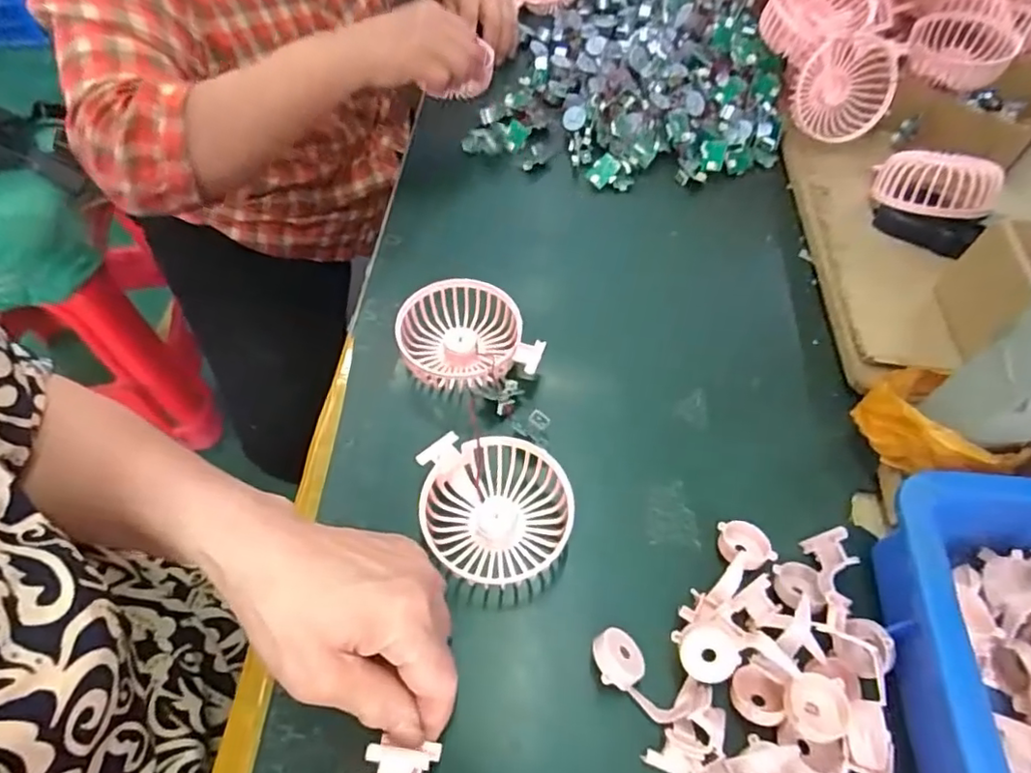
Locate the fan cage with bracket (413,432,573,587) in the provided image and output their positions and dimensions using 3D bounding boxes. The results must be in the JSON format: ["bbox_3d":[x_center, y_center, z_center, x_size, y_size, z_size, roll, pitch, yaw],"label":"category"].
[{"bbox_3d":[-0.012,0.077,0.367,0.093,0.029,0.086,8,77,-3],"label":"fan cage with bracket"}]

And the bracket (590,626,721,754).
[{"bbox_3d":[0.074,0.156,0.308,0.072,0.023,0.028,25,58,14],"label":"bracket"}]

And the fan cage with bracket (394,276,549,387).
[{"bbox_3d":[-0.036,-0.040,0.439,0.100,0.031,0.076,-4,56,-5],"label":"fan cage with bracket"}]

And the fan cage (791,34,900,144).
[{"bbox_3d":[0.306,-0.276,0.550,0.085,0.086,0.022,-4,19,20],"label":"fan cage"}]

